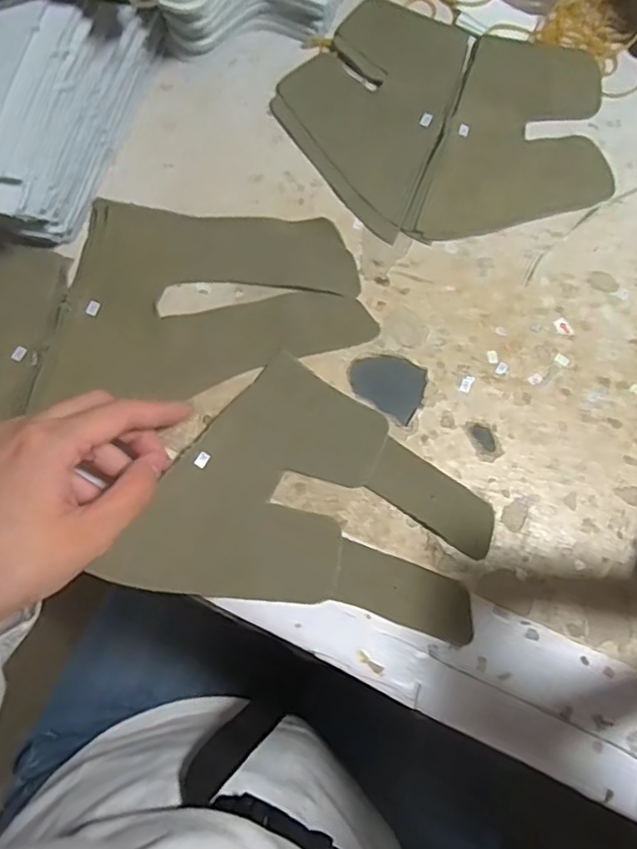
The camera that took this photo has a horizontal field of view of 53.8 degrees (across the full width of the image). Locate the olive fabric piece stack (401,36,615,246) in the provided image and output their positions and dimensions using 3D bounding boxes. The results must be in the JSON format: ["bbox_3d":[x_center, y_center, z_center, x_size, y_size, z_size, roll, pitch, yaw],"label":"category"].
[{"bbox_3d":[0.127,-0.167,0.383,0.102,0.008,0.156,22,75,5],"label":"olive fabric piece stack"}]

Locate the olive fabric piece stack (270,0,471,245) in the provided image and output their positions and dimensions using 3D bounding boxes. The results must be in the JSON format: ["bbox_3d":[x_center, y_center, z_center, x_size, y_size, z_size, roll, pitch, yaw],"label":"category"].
[{"bbox_3d":[0.030,-0.202,0.392,0.102,0.005,0.159,22,75,5],"label":"olive fabric piece stack"}]

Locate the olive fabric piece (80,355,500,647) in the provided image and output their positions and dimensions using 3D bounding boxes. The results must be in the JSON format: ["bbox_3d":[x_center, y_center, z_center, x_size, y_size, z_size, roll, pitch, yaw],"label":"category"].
[{"bbox_3d":[0.002,0.036,0.321,0.173,0.015,0.127,14,75,3],"label":"olive fabric piece"}]

